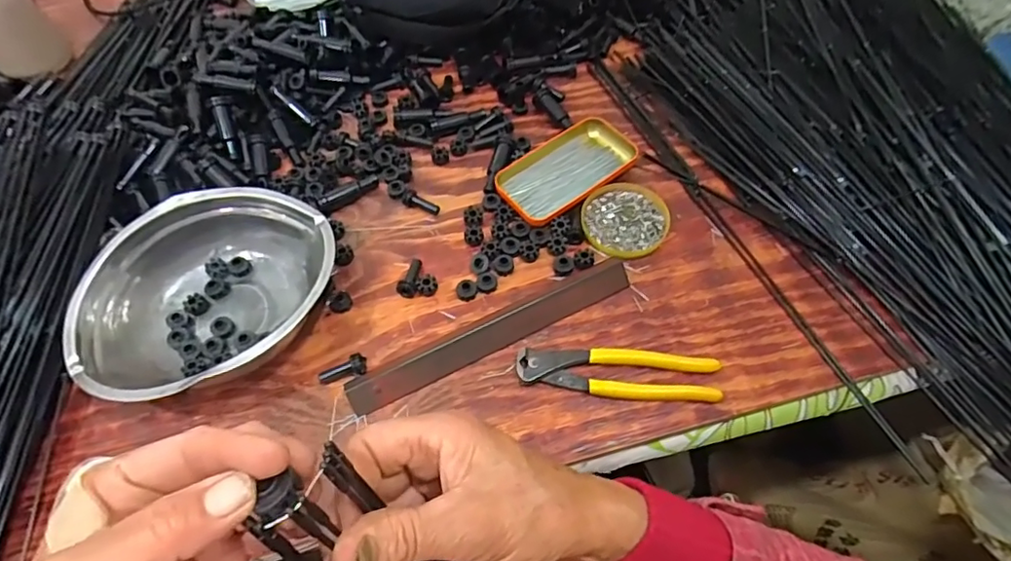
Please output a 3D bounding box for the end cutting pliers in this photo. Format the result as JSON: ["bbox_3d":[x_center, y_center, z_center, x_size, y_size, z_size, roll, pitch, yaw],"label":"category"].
[{"bbox_3d":[0.092,0.077,0.461,0.162,0.014,0.037,4,60,6],"label":"end cutting pliers"}]

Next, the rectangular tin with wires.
[{"bbox_3d":[0.063,-0.113,0.566,0.144,0.016,0.081,-36,64,-17],"label":"rectangular tin with wires"}]

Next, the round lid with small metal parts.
[{"bbox_3d":[0.117,-0.059,0.541,0.082,0.013,0.078,-1,59,2],"label":"round lid with small metal parts"}]

